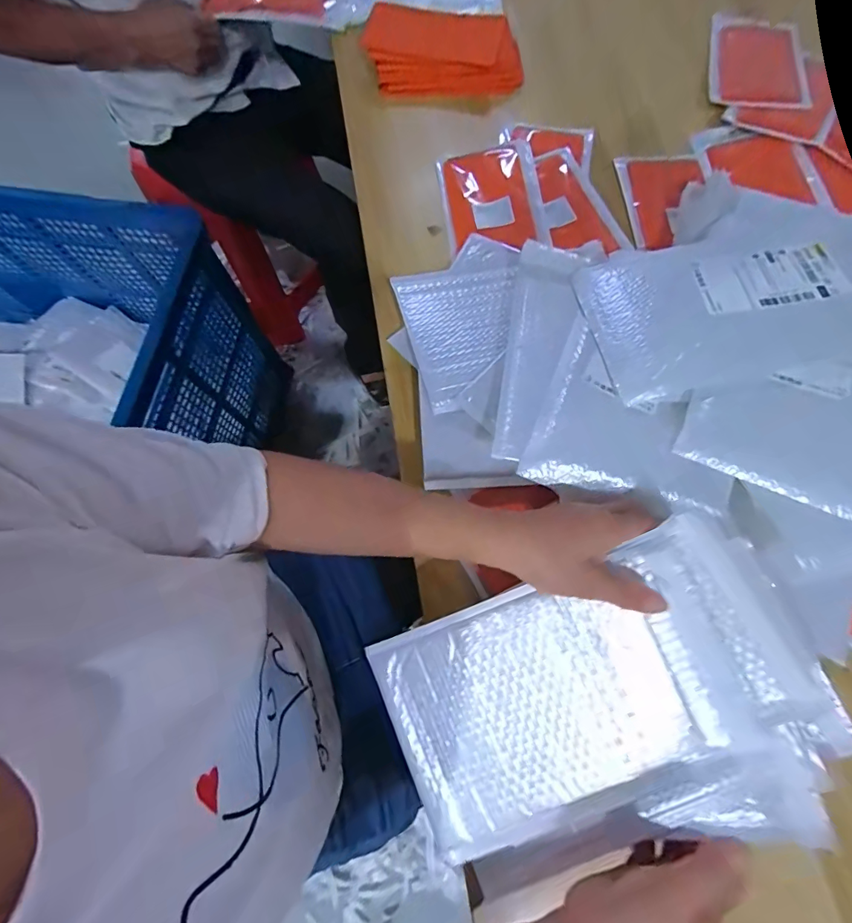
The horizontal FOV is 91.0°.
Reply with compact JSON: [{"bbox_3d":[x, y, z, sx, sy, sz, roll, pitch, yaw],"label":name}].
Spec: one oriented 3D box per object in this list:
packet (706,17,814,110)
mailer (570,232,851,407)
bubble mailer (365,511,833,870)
[{"bbox_3d":[0.466,-0.571,0.593,0.124,0.020,0.197,10,75,8],"label":"packet"},{"bbox_3d":[0.306,-0.159,0.416,0.273,0.014,0.175,-11,68,6],"label":"mailer"},{"bbox_3d":[0.122,0.179,0.331,0.301,0.012,0.177,-26,83,6],"label":"bubble mailer"}]

